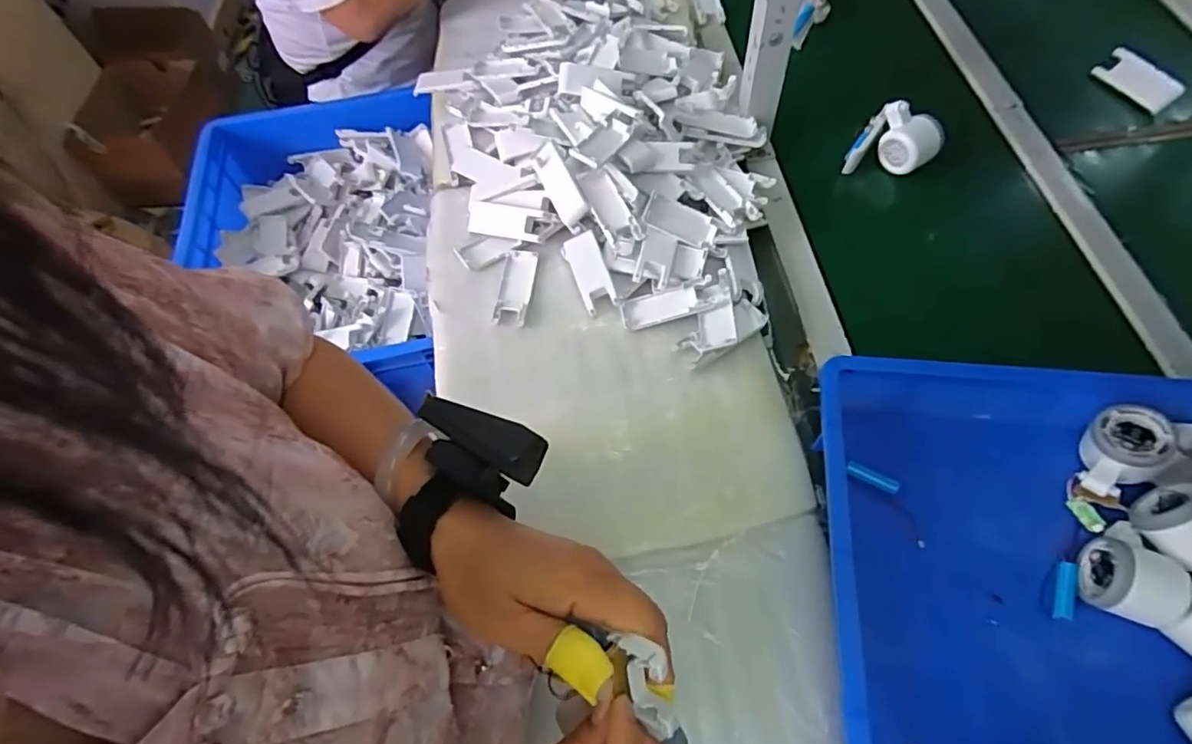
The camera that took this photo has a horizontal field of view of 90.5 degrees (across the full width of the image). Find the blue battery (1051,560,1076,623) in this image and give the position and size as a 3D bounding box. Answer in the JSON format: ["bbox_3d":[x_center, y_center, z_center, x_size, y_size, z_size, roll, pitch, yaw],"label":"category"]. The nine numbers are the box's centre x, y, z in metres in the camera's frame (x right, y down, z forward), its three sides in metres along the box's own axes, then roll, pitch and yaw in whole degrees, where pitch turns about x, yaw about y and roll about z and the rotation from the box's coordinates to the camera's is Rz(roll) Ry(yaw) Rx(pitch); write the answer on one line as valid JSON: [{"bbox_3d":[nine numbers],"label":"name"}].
[{"bbox_3d":[0.403,0.189,0.509,0.013,0.012,0.049,18,65,13],"label":"blue battery"}]

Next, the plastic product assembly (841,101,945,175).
[{"bbox_3d":[0.377,-0.283,0.742,0.094,0.062,0.080,26,67,16],"label":"plastic product assembly"}]

